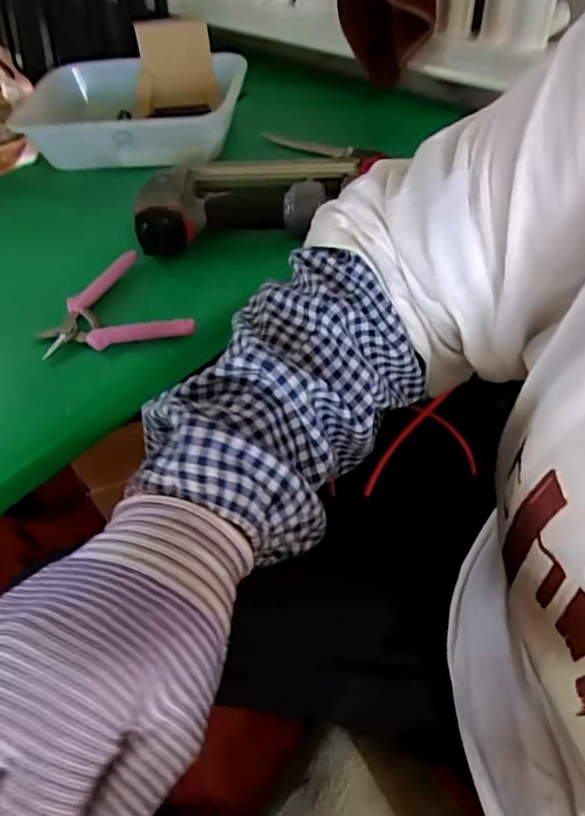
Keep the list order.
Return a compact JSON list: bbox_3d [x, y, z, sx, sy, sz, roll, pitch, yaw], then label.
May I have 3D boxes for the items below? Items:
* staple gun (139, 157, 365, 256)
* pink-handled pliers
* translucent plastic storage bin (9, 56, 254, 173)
[{"bbox_3d":[-0.046,-0.229,0.629,0.235,0.067,0.127,-9,50,-5],"label":"staple gun"},{"bbox_3d":[-0.167,-0.105,0.562,0.142,0.019,0.127,-6,50,-3],"label":"pink-handled pliers"},{"bbox_3d":[-0.210,-0.374,0.766,0.293,0.085,0.188,4,50,6],"label":"translucent plastic storage bin"}]

